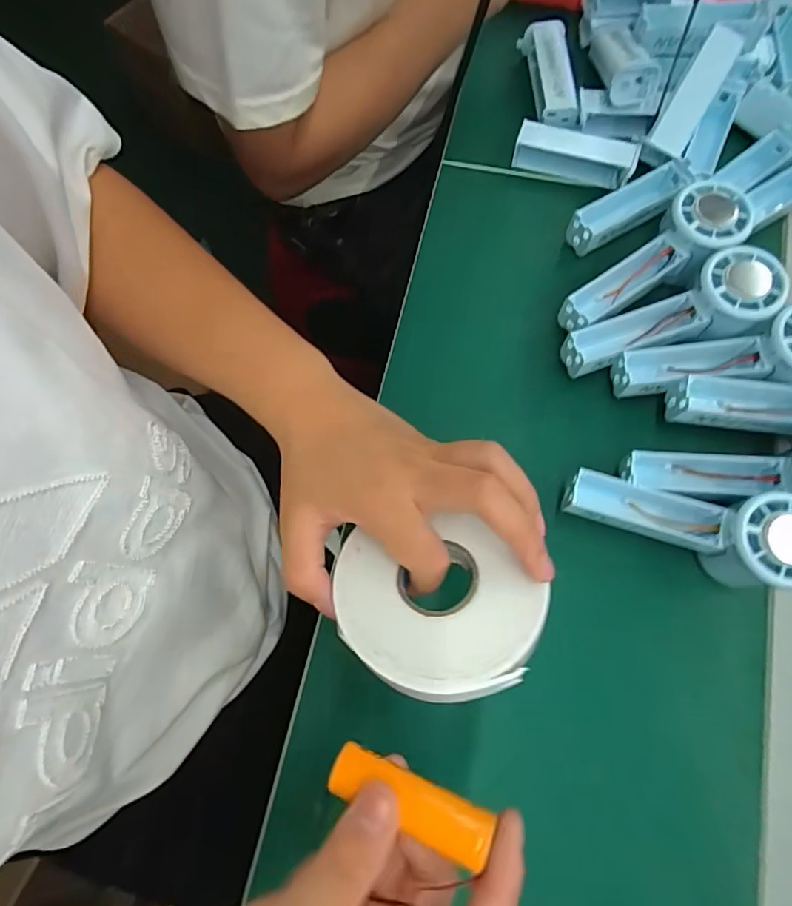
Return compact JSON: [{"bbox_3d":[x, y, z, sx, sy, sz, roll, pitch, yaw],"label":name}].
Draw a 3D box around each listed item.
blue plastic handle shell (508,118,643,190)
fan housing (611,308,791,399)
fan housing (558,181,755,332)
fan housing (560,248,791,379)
[{"bbox_3d":[0.154,-0.258,0.445,0.100,0.026,0.032,19,75,7],"label":"blue plastic handle shell"},{"bbox_3d":[0.237,-0.067,0.363,0.155,0.032,0.050,-7,73,18],"label":"fan housing"},{"bbox_3d":[0.192,-0.145,0.393,0.157,0.047,0.054,-36,75,7],"label":"fan housing"},{"bbox_3d":[0.199,-0.099,0.376,0.157,0.040,0.058,-19,73,11],"label":"fan housing"}]

